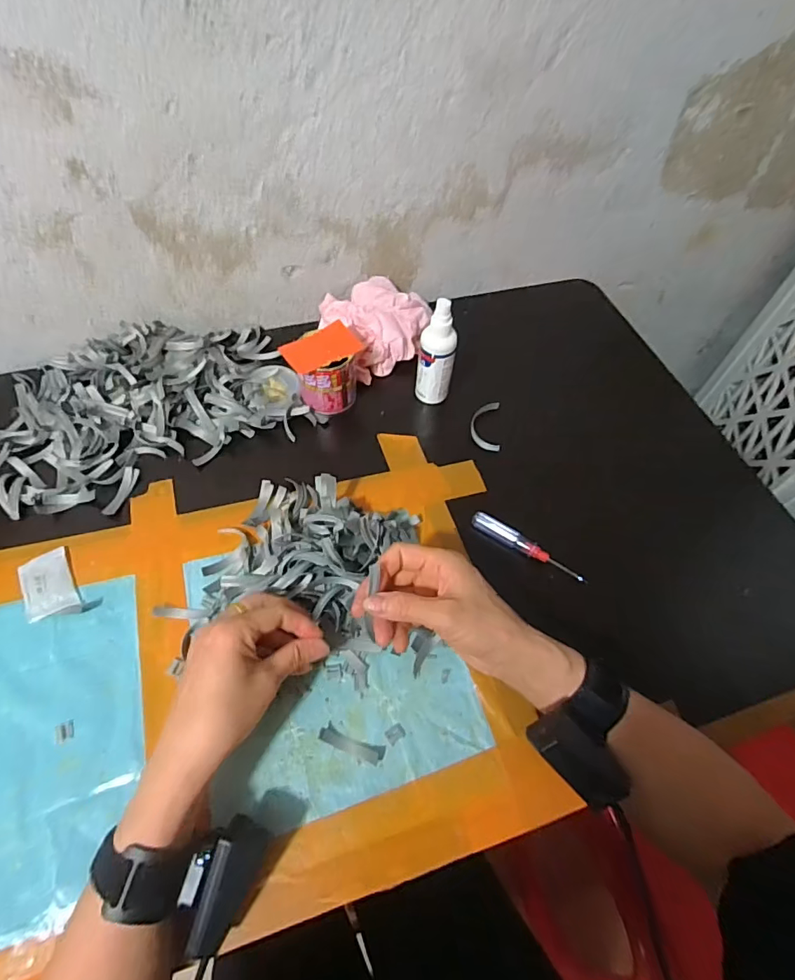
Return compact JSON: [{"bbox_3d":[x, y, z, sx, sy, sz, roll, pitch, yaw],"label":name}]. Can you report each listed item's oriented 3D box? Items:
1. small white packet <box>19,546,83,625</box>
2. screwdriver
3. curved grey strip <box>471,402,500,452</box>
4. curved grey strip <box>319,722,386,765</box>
[{"bbox_3d":[-0.314,0.085,0.447,0.039,0.010,0.069,-23,61,-17],"label":"small white packet"},{"bbox_3d":[0.127,0.058,0.489,0.120,0.015,0.014,33,61,17],"label":"screwdriver"},{"bbox_3d":[0.102,-0.075,0.581,0.032,0.014,0.073,7,57,2],"label":"curved grey strip"},{"bbox_3d":[-0.035,0.199,0.389,0.051,0.012,0.014,19,58,10],"label":"curved grey strip"}]

